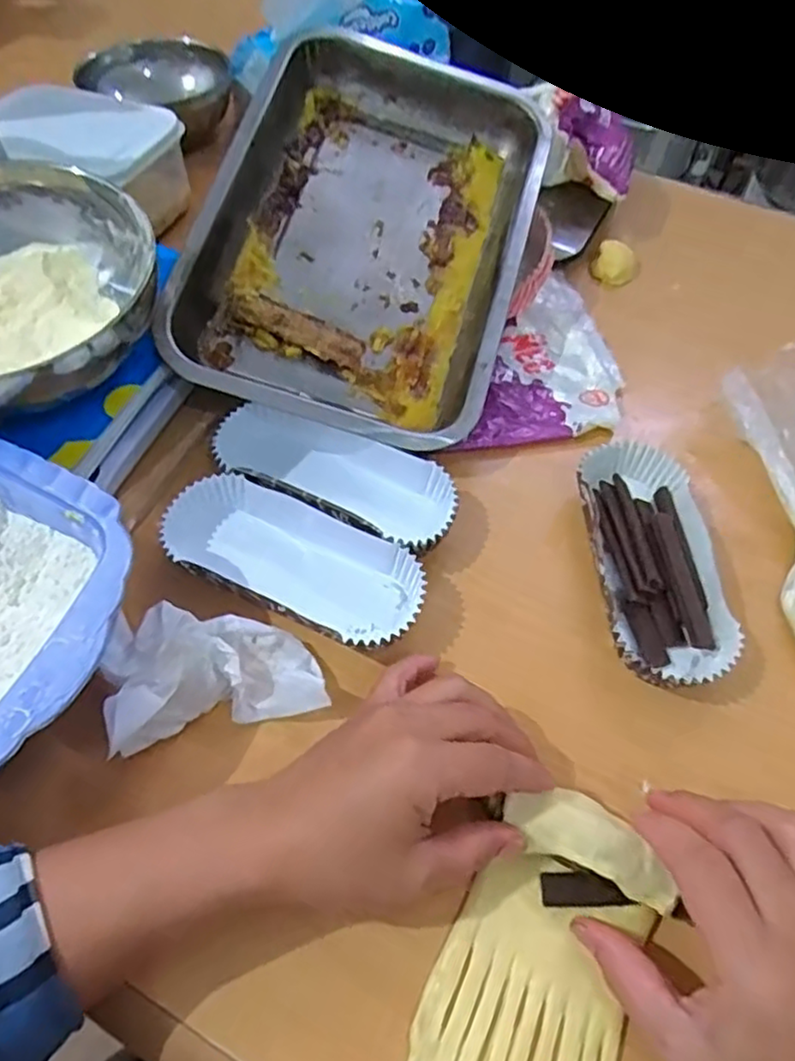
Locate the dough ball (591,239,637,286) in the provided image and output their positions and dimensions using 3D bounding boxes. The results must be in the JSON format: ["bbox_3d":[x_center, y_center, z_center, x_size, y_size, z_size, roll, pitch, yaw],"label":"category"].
[{"bbox_3d":[0.173,-0.211,0.543,0.032,0.023,0.029,23,59,14],"label":"dough ball"}]

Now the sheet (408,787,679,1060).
[{"bbox_3d":[0.058,0.181,0.276,0.077,0.031,0.136,21,58,13],"label":"sheet"}]

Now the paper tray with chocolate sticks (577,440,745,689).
[{"bbox_3d":[0.143,0.013,0.392,0.063,0.025,0.145,0,56,-1],"label":"paper tray with chocolate sticks"}]

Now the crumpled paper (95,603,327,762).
[{"bbox_3d":[-0.090,0.067,0.336,0.098,0.038,0.064,-15,58,-11],"label":"crumpled paper"}]

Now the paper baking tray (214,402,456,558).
[{"bbox_3d":[-0.037,-0.030,0.411,0.147,0.031,0.062,22,58,13],"label":"paper baking tray"}]

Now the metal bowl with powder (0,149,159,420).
[{"bbox_3d":[-0.219,-0.131,0.382,0.168,0.063,0.155,0,56,-1],"label":"metal bowl with powder"}]

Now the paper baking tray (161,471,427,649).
[{"bbox_3d":[-0.056,0.017,0.378,0.146,0.024,0.061,23,59,14],"label":"paper baking tray"}]

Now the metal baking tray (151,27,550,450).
[{"bbox_3d":[-0.016,-0.207,0.470,0.203,0.043,0.304,18,70,-4],"label":"metal baking tray"}]

